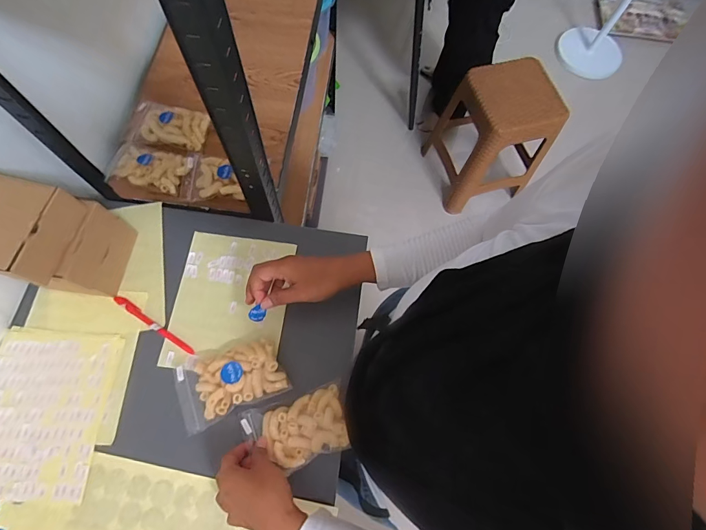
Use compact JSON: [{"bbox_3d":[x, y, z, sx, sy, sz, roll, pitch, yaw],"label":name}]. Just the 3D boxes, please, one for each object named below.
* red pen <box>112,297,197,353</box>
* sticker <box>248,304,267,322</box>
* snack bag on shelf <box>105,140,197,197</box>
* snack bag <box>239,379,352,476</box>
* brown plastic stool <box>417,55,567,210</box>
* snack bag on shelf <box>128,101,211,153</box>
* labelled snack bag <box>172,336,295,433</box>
[{"bbox_3d":[-0.286,0.086,0.543,0.143,0.006,0.013,32,71,9],"label":"red pen"},{"bbox_3d":[-0.126,0.064,0.495,0.020,0.004,0.020,0,89,-14],"label":"sticker"},{"bbox_3d":[-0.345,-0.169,0.634,0.135,0.022,0.079,12,69,2],"label":"snack bag on shelf"},{"bbox_3d":[-0.070,0.212,0.492,0.132,0.023,0.084,-17,71,-9],"label":"snack bag"},{"bbox_3d":[0.500,-0.474,1.382,0.332,0.423,0.321,-11,72,-7],"label":"brown plastic stool"},{"bbox_3d":[-0.327,-0.246,0.667,0.133,0.021,0.081,7,69,0],"label":"snack bag on shelf"},{"bbox_3d":[-0.169,0.152,0.512,0.140,0.031,0.094,-22,72,-11],"label":"labelled snack bag"}]

